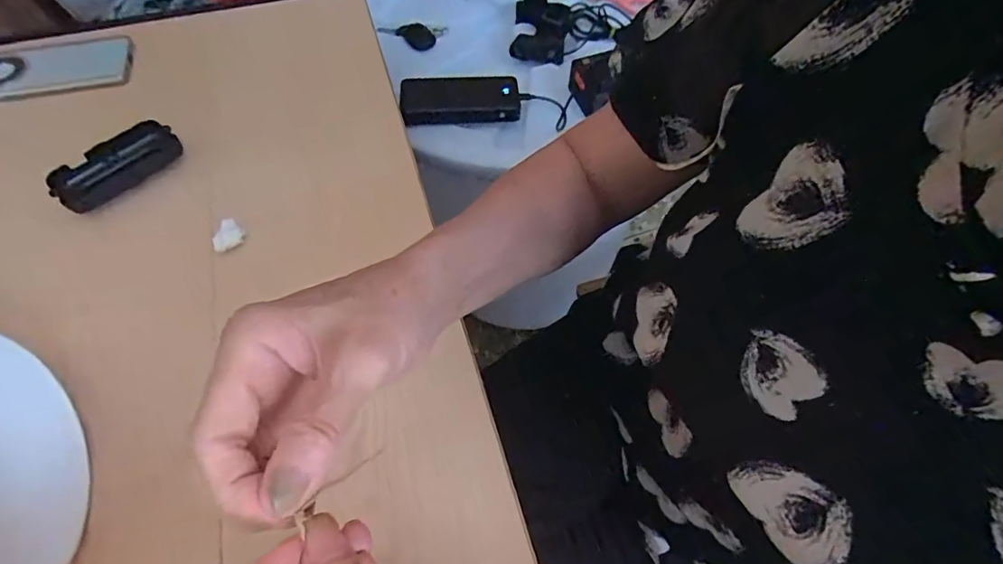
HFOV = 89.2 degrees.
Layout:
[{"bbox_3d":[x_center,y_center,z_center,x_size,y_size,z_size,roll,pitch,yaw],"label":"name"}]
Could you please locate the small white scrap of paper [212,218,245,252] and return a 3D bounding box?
[{"bbox_3d":[-0.240,-0.040,0.444,0.009,0.023,0.027,34,66,20],"label":"small white scrap of paper"}]

